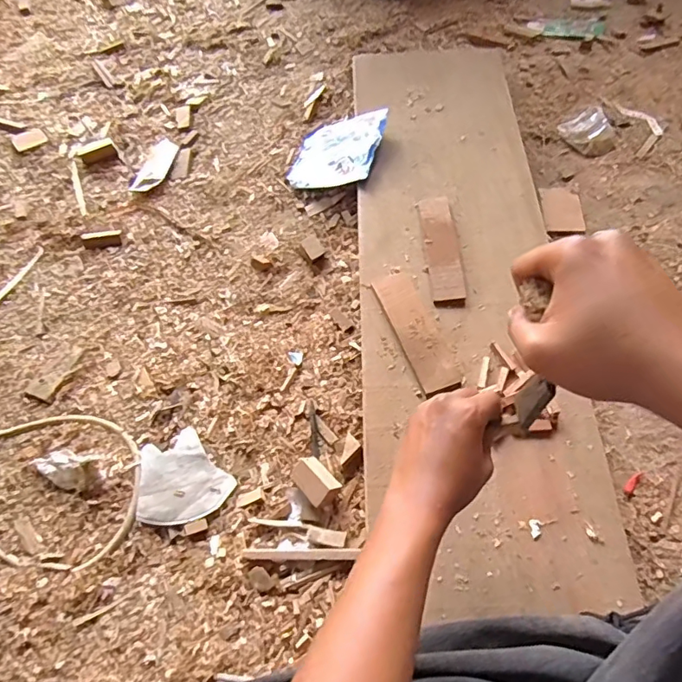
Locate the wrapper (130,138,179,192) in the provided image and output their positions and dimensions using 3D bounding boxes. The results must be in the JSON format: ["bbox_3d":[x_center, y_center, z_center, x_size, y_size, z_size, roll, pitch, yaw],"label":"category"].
[{"bbox_3d":[-0.343,-0.328,0.959,0.058,0.006,0.143,5,61,7],"label":"wrapper"}]

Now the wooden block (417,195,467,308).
[{"bbox_3d":[0.148,-0.134,0.753,0.048,0.008,0.197,-4,60,2],"label":"wooden block"}]

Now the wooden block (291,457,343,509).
[{"bbox_3d":[-0.032,0.170,0.637,0.041,0.031,0.058,-38,65,-16],"label":"wooden block"}]

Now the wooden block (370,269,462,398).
[{"bbox_3d":[0.098,-0.017,0.687,0.055,0.014,0.187,-19,61,-6],"label":"wooden block"}]

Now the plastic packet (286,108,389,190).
[{"bbox_3d":[-0.007,-0.332,0.906,0.171,0.022,0.171,3,65,35],"label":"plastic packet"}]

